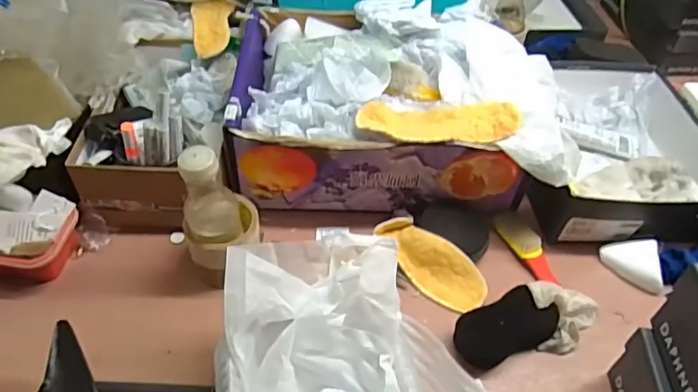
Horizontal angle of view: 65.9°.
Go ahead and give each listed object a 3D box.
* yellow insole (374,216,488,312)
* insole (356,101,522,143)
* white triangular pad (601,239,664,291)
[{"bbox_3d":[0.105,0.085,0.706,0.159,0.030,0.069,42,88,22],"label":"yellow insole"},{"bbox_3d":[0.113,-0.097,0.681,0.198,0.025,0.073,0,48,-4],"label":"insole"},{"bbox_3d":[0.377,0.091,0.720,0.069,0.011,0.081,-5,57,25],"label":"white triangular pad"}]

